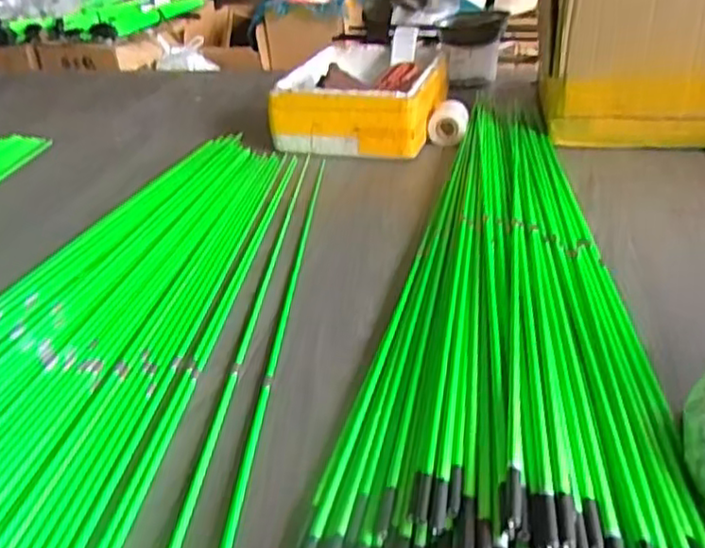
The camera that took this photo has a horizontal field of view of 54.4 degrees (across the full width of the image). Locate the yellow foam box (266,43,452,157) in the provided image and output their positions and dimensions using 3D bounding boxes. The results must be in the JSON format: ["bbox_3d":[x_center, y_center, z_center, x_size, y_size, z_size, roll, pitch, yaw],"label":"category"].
[{"bbox_3d":[0.024,-0.293,1.131,0.233,0.103,0.283,6,33,16],"label":"yellow foam box"}]

